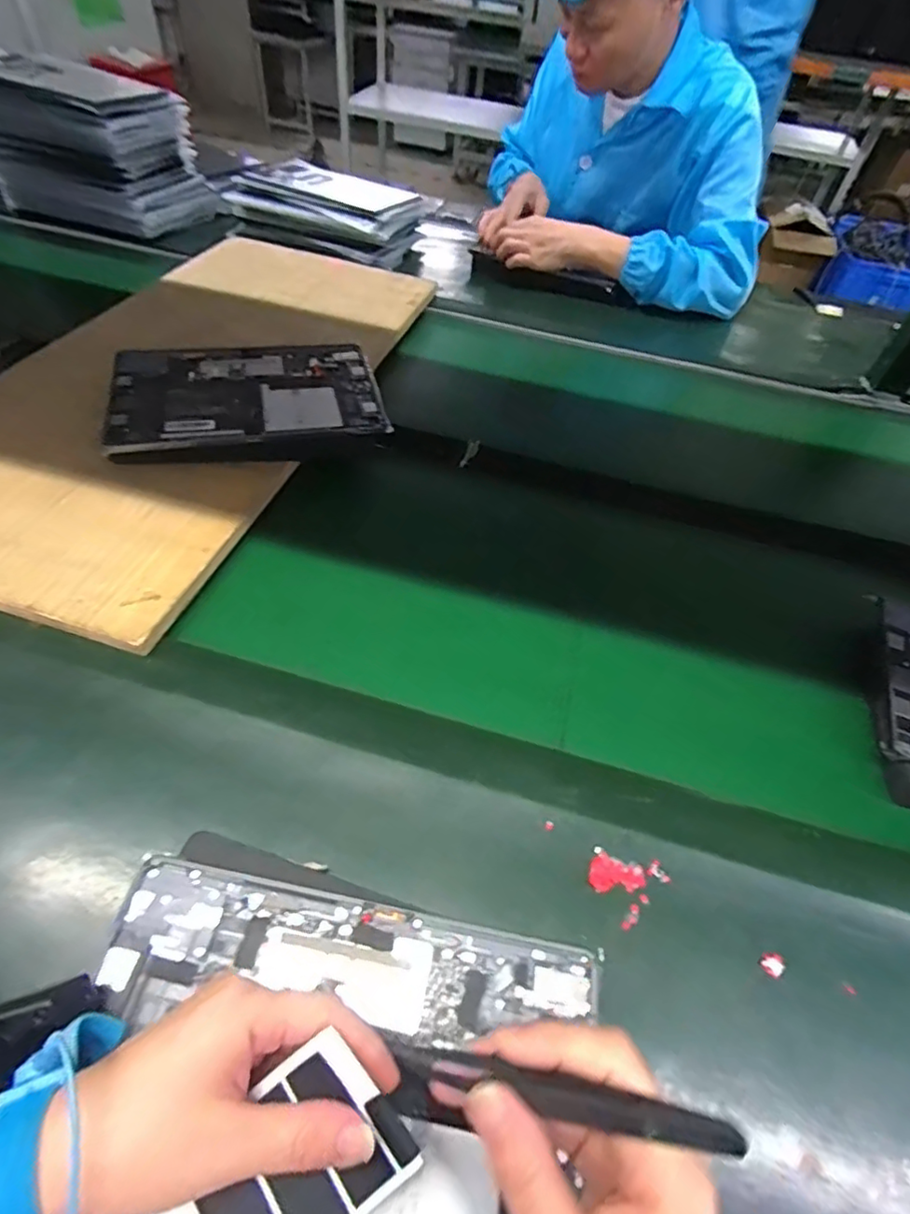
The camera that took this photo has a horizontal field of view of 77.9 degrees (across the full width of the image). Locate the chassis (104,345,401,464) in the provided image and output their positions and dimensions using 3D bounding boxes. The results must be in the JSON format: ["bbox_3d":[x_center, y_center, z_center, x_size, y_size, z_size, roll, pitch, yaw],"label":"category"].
[{"bbox_3d":[-0.210,-0.220,0.581,0.258,0.026,0.183,-7,56,-10],"label":"chassis"}]

